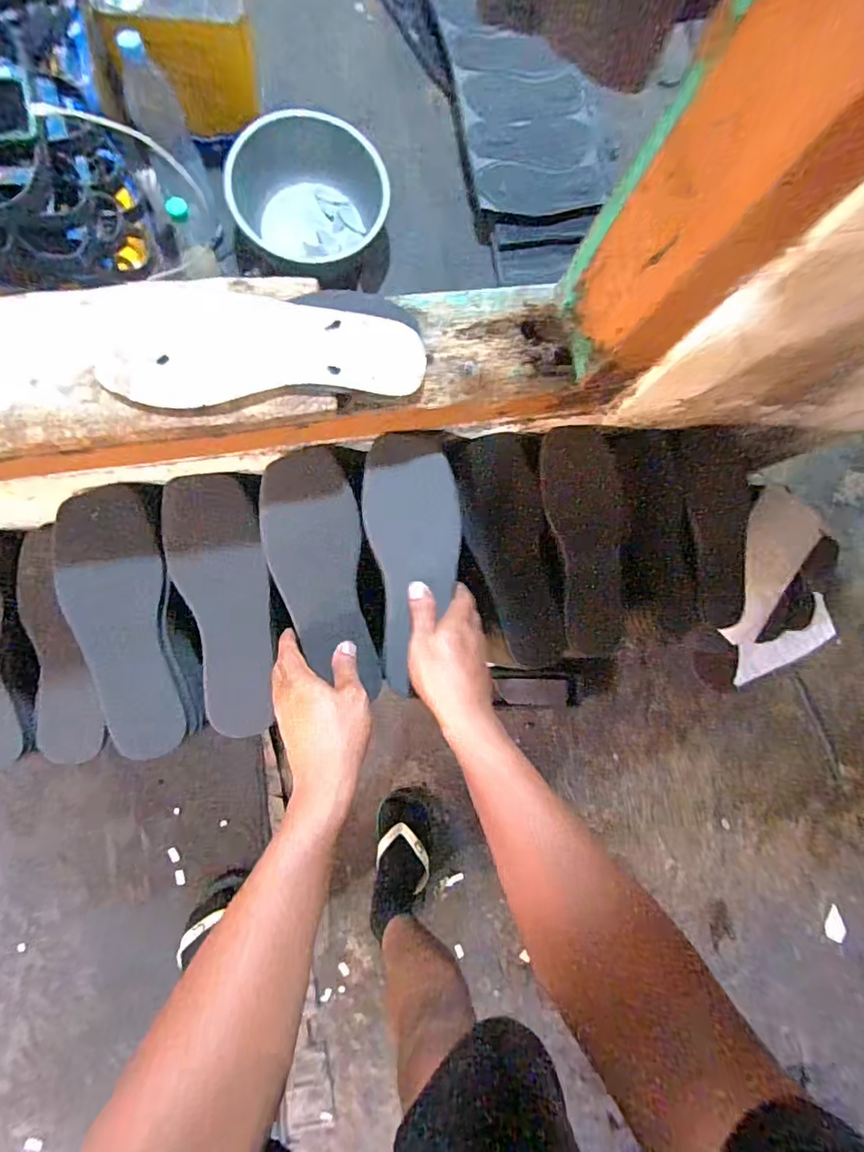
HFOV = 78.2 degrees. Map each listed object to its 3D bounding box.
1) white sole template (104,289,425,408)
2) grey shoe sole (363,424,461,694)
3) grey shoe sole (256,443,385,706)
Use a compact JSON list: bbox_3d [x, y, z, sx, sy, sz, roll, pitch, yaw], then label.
[{"bbox_3d":[-0.135,-0.184,0.438,0.253,0.015,0.096,-1,86,-9],"label":"white sole template"},{"bbox_3d":[-0.019,-0.015,0.508,0.089,0.017,0.237,1,90,-9],"label":"grey shoe sole"},{"bbox_3d":[-0.105,-0.003,0.504,0.087,0.010,0.226,-12,91,-9],"label":"grey shoe sole"}]

